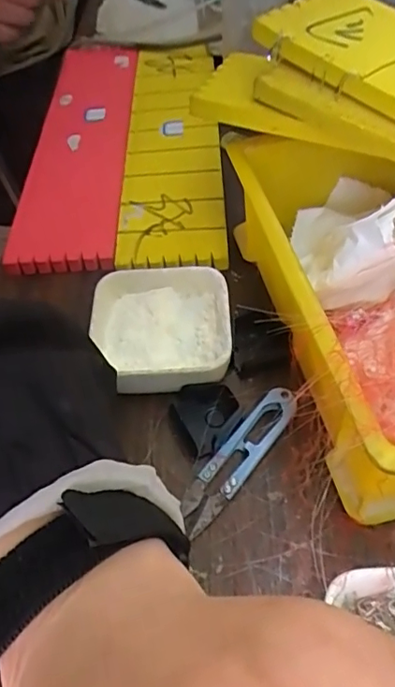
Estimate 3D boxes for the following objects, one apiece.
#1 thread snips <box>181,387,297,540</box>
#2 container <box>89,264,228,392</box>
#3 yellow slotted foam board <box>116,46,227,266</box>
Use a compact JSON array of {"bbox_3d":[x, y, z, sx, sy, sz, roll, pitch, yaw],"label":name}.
[{"bbox_3d":[0.022,0.059,0.285,0.020,0.006,0.093,32,60,26],"label":"thread snips"},{"bbox_3d":[-0.021,-0.010,0.326,0.080,0.023,0.084,-4,51,1],"label":"container"},{"bbox_3d":[-0.022,-0.184,0.474,0.080,0.010,0.328,-3,51,3],"label":"yellow slotted foam board"}]

